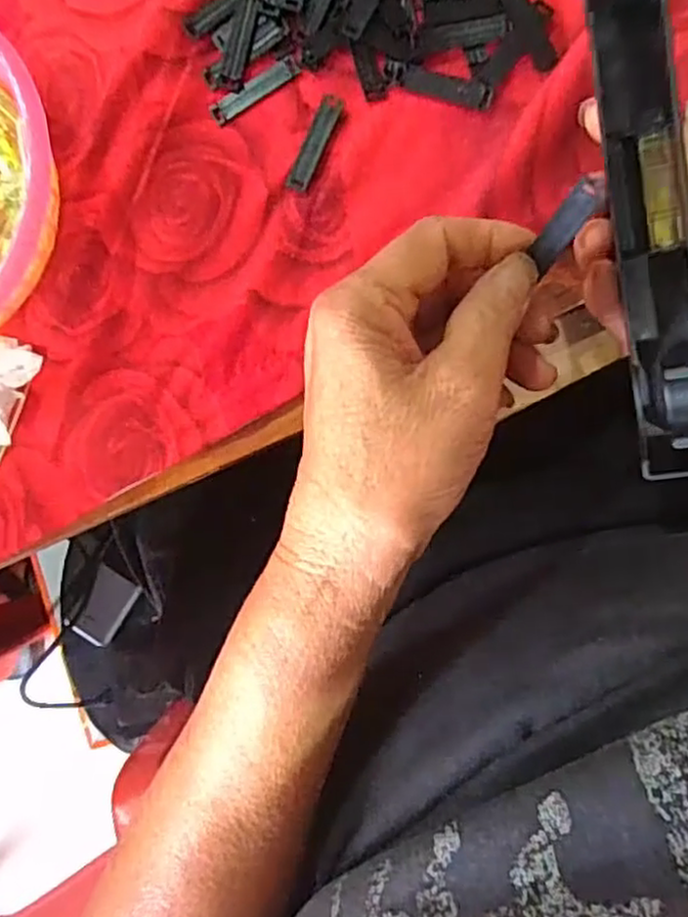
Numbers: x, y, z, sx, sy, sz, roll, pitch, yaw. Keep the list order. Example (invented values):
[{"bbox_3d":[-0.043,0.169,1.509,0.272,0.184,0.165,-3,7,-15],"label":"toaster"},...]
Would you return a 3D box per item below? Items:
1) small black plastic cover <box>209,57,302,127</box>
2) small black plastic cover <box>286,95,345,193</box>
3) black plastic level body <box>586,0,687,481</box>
[{"bbox_3d":[-0.042,-0.174,0.327,0.046,0.004,0.010,-30,86,5],"label":"small black plastic cover"},{"bbox_3d":[-0.013,-0.147,0.323,0.012,0.004,0.046,26,92,7],"label":"small black plastic cover"},{"bbox_3d":[0.108,-0.095,0.248,0.023,0.025,0.205,-11,102,6],"label":"black plastic level body"}]

